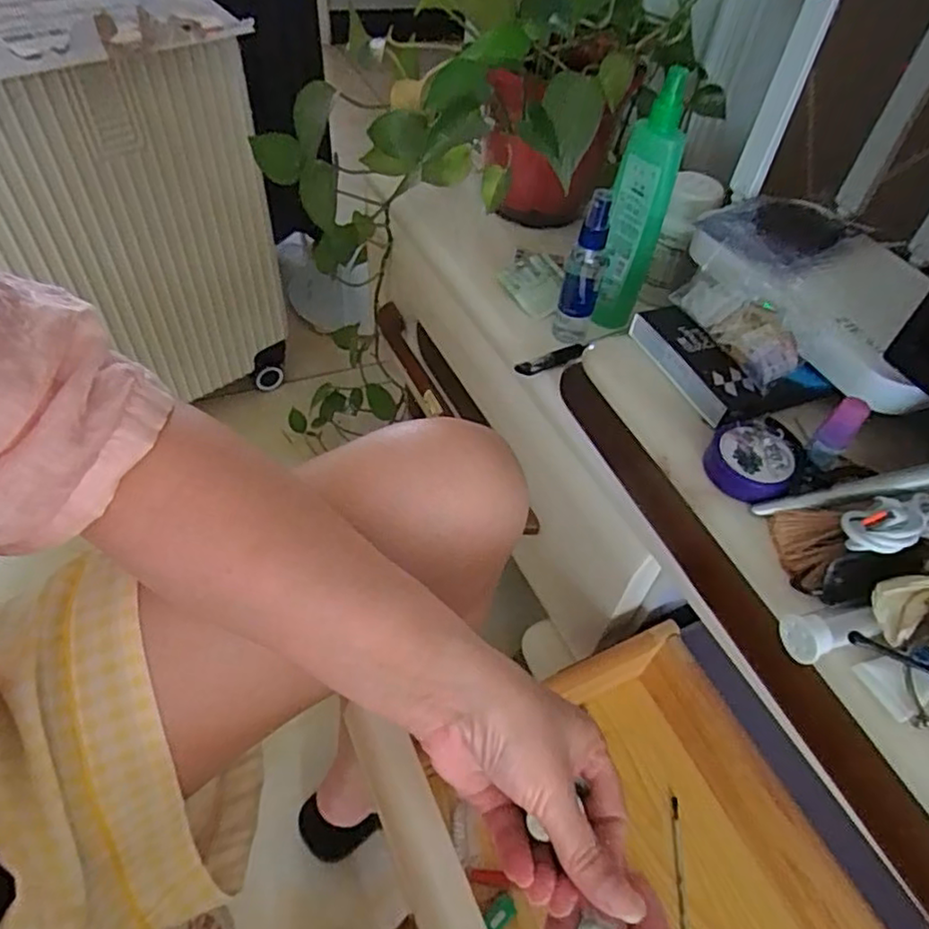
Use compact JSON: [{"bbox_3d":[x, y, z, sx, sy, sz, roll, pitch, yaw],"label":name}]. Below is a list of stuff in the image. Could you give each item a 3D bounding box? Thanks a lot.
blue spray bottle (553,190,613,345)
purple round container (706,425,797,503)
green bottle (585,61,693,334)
[{"bbox_3d":[0.103,-0.166,0.550,0.032,0.131,0.032,13,50,5],"label":"blue spray bottle"},{"bbox_3d":[0.175,-0.002,0.395,0.049,0.017,0.052,3,50,-3],"label":"purple round container"},{"bbox_3d":[0.147,-0.211,0.553,0.039,0.215,0.050,38,56,23],"label":"green bottle"}]

